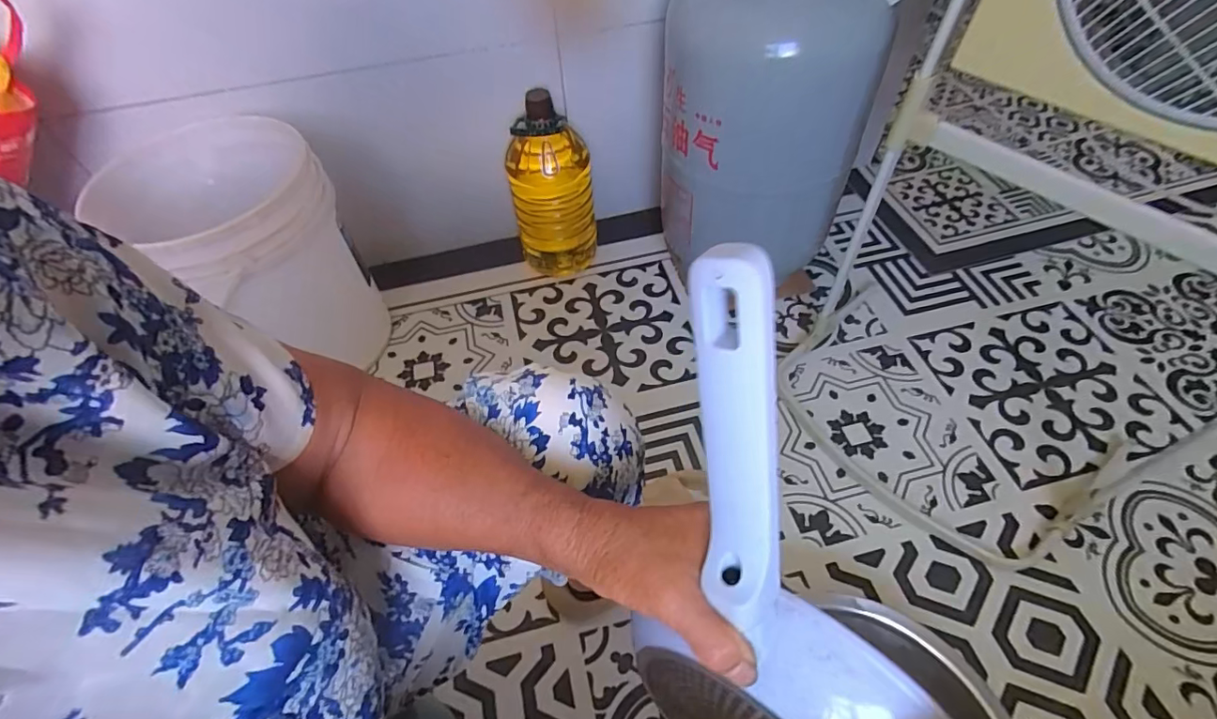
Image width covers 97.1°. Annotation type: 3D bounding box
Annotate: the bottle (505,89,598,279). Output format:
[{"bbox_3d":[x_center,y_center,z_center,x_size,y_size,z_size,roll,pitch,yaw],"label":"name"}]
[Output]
[{"bbox_3d":[-0.111,-0.336,1.030,0.151,0.356,0.170,-9,52,-3],"label":"bottle"}]

